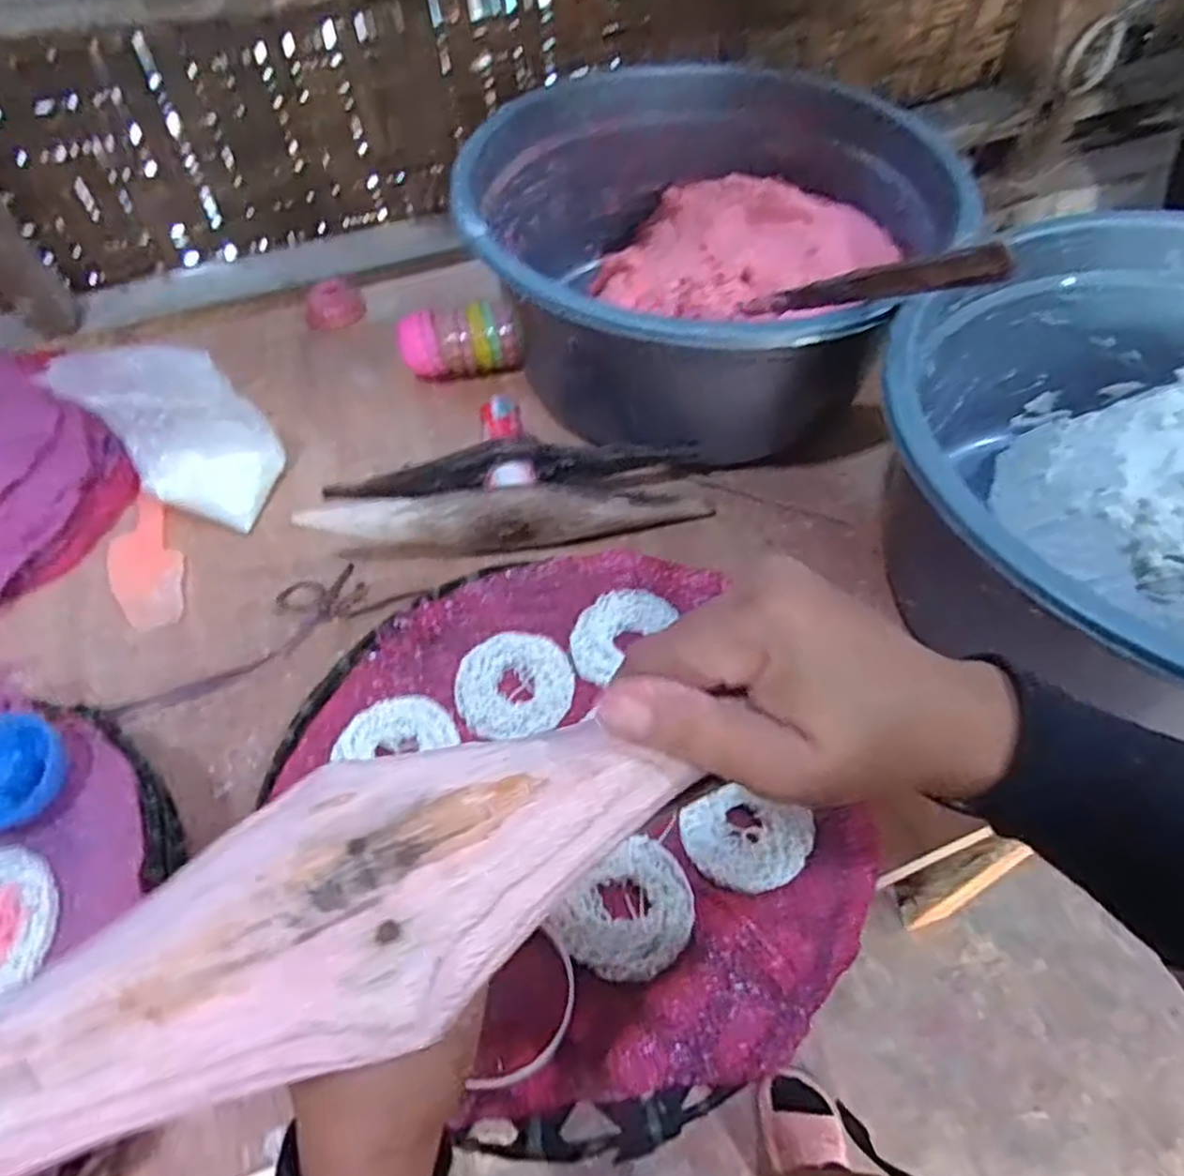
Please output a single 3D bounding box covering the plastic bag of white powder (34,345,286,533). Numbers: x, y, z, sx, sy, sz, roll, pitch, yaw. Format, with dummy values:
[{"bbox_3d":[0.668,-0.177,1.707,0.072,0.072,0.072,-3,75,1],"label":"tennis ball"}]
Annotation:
[{"bbox_3d":[-0.334,-0.133,0.608,0.140,0.122,0.085,20,57,16],"label":"plastic bag of white powder"}]

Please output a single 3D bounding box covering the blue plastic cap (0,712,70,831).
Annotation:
[{"bbox_3d":[-0.313,0.100,0.404,0.054,0.023,0.061,16,56,14],"label":"blue plastic cap"}]

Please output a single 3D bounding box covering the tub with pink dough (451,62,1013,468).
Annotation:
[{"bbox_3d":[0.099,-0.294,0.657,0.387,0.193,0.383,-1,54,2],"label":"tub with pink dough"}]

